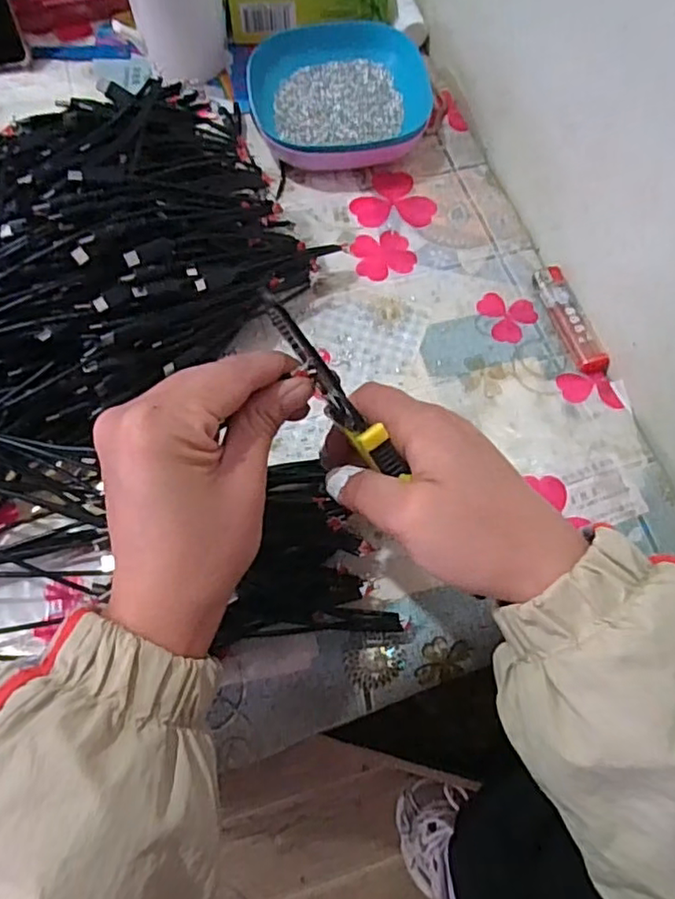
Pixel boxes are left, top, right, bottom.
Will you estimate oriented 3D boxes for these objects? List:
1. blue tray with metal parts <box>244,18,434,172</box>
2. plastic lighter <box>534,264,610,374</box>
[{"bbox_3d":[0.002,-0.284,0.502,0.137,0.045,0.111,-13,68,-8],"label":"blue tray with metal parts"},{"bbox_3d":[0.164,-0.093,0.441,0.021,0.014,0.086,-17,68,-10],"label":"plastic lighter"}]

